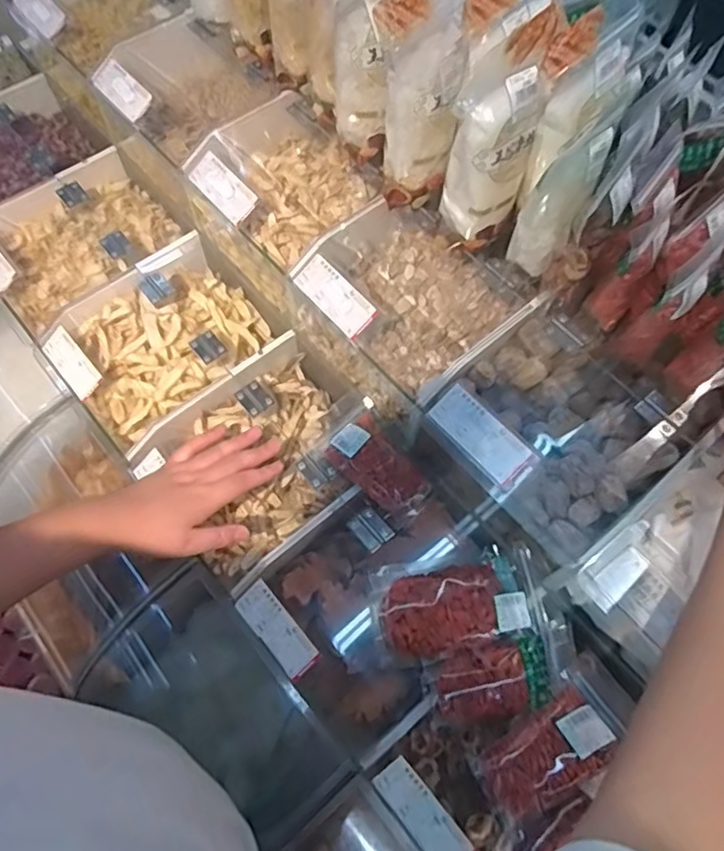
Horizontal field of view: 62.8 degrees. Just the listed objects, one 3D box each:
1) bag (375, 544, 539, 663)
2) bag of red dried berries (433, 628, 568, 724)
[{"bbox_3d":[0.088,0.162,0.548,0.148,0.023,0.080,-12,66,-7],"label":"bag"},{"bbox_3d":[0.122,0.221,0.523,0.114,0.031,0.062,-10,66,-6],"label":"bag of red dried berries"}]

